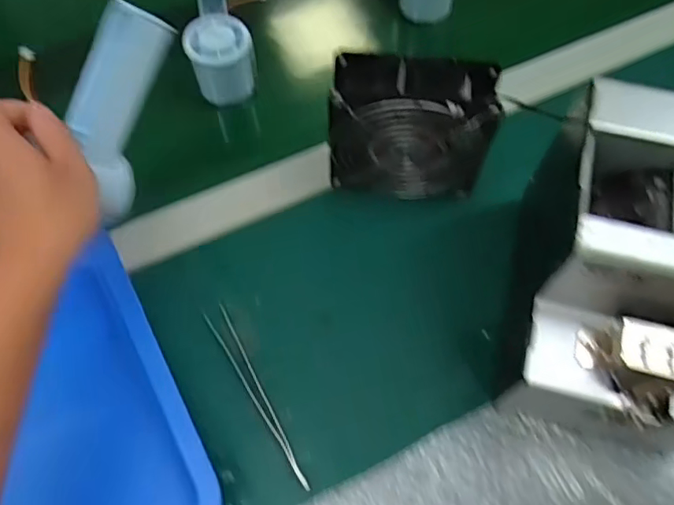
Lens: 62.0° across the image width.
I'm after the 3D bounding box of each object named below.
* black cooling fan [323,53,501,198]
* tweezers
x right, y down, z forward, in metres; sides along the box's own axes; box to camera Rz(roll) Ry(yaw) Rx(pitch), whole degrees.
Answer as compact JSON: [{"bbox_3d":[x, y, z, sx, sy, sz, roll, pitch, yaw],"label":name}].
[{"bbox_3d":[0.052,-0.094,0.424,0.119,0.111,0.052,2,64,2],"label":"black cooling fan"},{"bbox_3d":[-0.055,0.098,0.394,0.015,0.007,0.144,-29,67,-13],"label":"tweezers"}]

